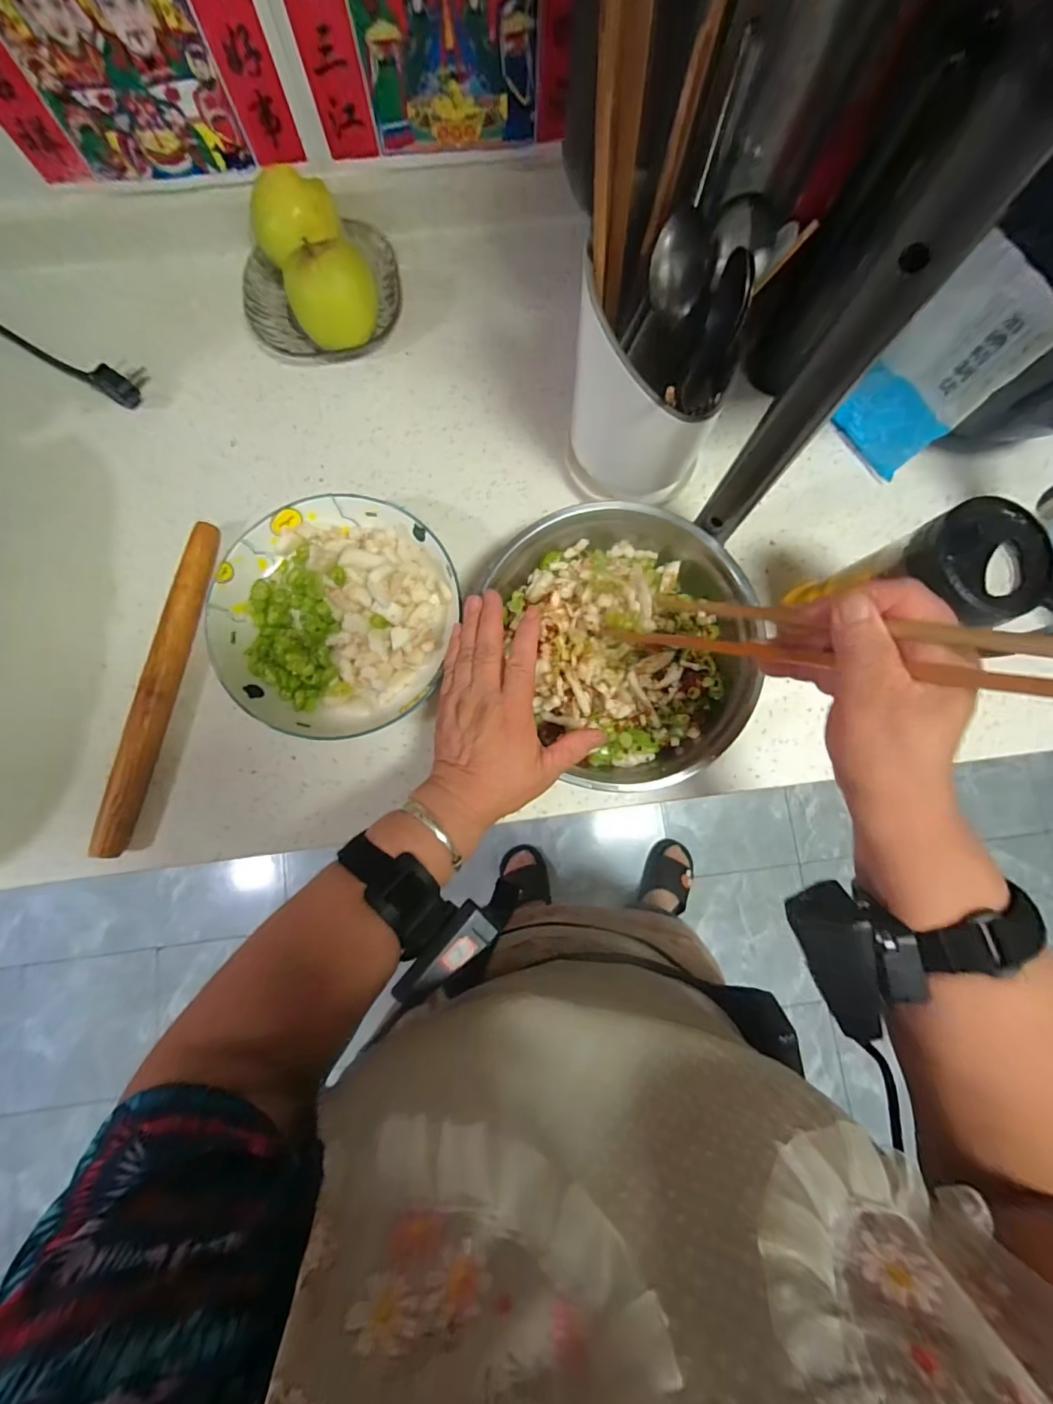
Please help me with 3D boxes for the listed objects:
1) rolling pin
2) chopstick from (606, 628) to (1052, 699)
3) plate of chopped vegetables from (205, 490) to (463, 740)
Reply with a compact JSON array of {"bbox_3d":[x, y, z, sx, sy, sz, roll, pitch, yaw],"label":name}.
[{"bbox_3d":[-0.303,-0.017,0.405,0.021,0.025,0.277,11,82,1],"label":"rolling pin"},{"bbox_3d":[0.141,-0.027,0.267,0.013,0.254,0.009,35,80,-37],"label":"chopstick"},{"bbox_3d":[-0.158,-0.077,0.399,0.191,0.062,0.194,0,82,-1],"label":"plate of chopped vegetables"}]

